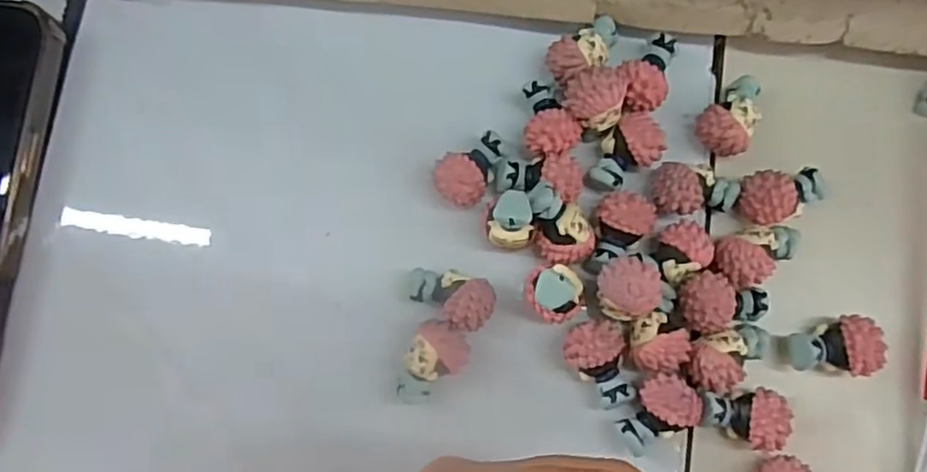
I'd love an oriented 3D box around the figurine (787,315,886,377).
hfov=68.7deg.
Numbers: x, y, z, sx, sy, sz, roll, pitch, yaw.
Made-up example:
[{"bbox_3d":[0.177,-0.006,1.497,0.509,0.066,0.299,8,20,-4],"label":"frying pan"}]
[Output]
[{"bbox_3d":[0.124,0.037,0.230,0.029,0.017,0.019,1,85,2],"label":"figurine"}]

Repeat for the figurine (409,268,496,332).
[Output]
[{"bbox_3d":[-0.005,0.021,0.233,0.030,0.019,0.018,15,85,4],"label":"figurine"}]

